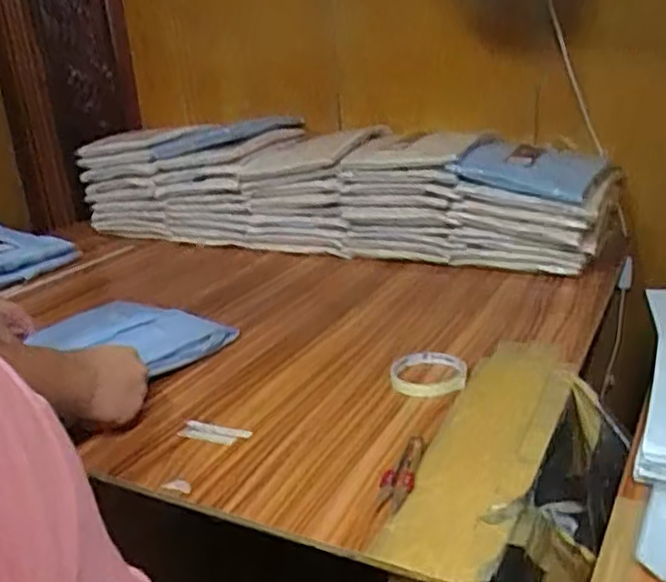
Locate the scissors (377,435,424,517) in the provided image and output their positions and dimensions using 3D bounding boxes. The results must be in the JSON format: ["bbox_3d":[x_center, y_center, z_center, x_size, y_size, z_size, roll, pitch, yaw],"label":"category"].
[{"bbox_3d":[0.060,0.158,0.603,0.027,0.006,0.108,0,20,15],"label":"scissors"}]

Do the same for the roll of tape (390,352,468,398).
[{"bbox_3d":[0.106,0.094,0.757,0.081,0.020,0.085,-5,19,2],"label":"roll of tape"}]

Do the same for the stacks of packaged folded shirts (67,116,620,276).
[{"bbox_3d":[-0.035,-0.193,1.297,1.013,0.242,0.214,6,22,29],"label":"stacks of packaged folded shirts"}]

